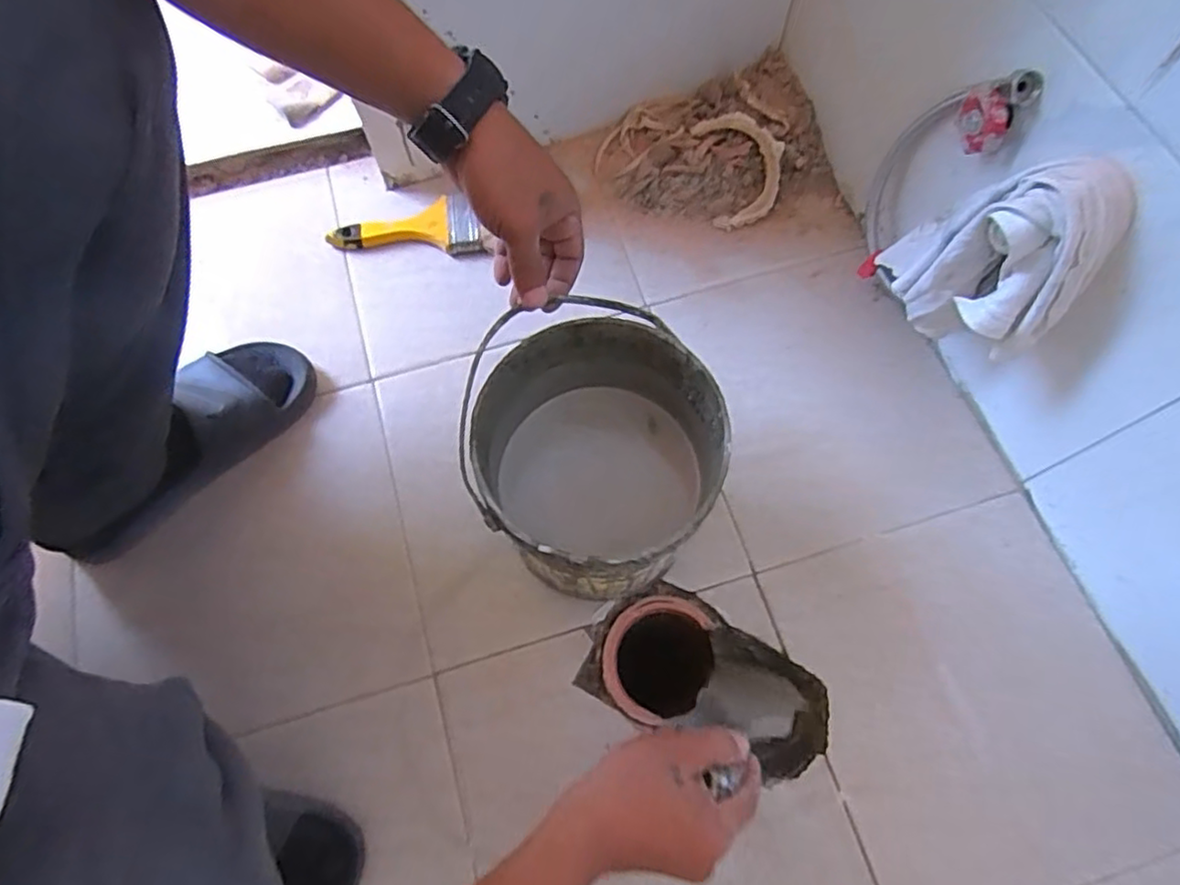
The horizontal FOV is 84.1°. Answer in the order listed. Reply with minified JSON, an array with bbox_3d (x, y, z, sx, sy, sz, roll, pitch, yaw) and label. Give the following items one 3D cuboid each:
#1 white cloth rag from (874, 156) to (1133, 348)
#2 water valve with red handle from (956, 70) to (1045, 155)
[{"bbox_3d":[0.315,-0.142,0.508,0.078,0.168,0.128,-26,70,-8],"label":"white cloth rag"},{"bbox_3d":[0.307,-0.255,0.503,0.042,0.073,0.028,39,74,15],"label":"water valve with red handle"}]

